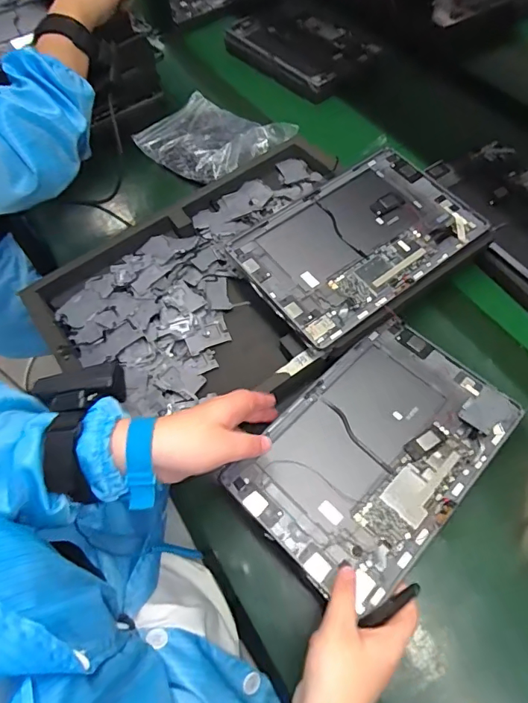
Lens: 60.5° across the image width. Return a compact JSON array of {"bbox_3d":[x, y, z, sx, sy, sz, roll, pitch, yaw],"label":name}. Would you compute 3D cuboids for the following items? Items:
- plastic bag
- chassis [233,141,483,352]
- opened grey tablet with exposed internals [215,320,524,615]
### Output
[{"bbox_3d":[-0.076,-0.316,0.682,0.194,0.046,0.150,35,66,18],"label":"plastic bag"},{"bbox_3d":[0.105,-0.127,0.512,0.252,0.009,0.165,-34,67,-15],"label":"chassis"},{"bbox_3d":[0.107,0.088,0.424,0.160,0.012,0.249,40,68,20],"label":"opened grey tablet with exposed internals"}]

